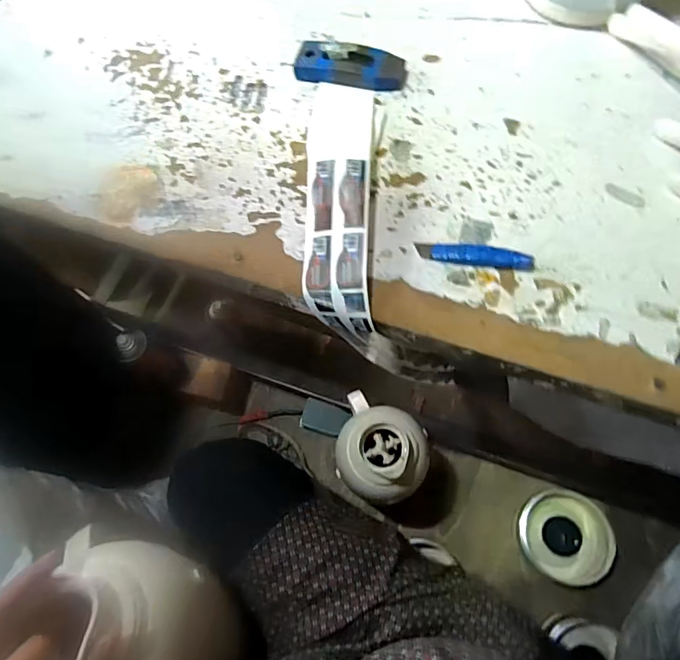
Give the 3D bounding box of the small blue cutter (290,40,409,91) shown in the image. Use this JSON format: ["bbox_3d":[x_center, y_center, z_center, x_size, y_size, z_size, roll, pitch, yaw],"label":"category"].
[{"bbox_3d":[0.015,-0.341,0.586,0.139,0.023,0.056,8,68,6],"label":"small blue cutter"}]

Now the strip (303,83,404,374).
[{"bbox_3d":[0.003,-0.147,0.528,0.094,0.067,0.338,-4,67,1],"label":"strip"}]

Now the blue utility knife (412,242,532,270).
[{"bbox_3d":[0.140,-0.079,0.474,0.117,0.016,0.021,9,68,6],"label":"blue utility knife"}]

